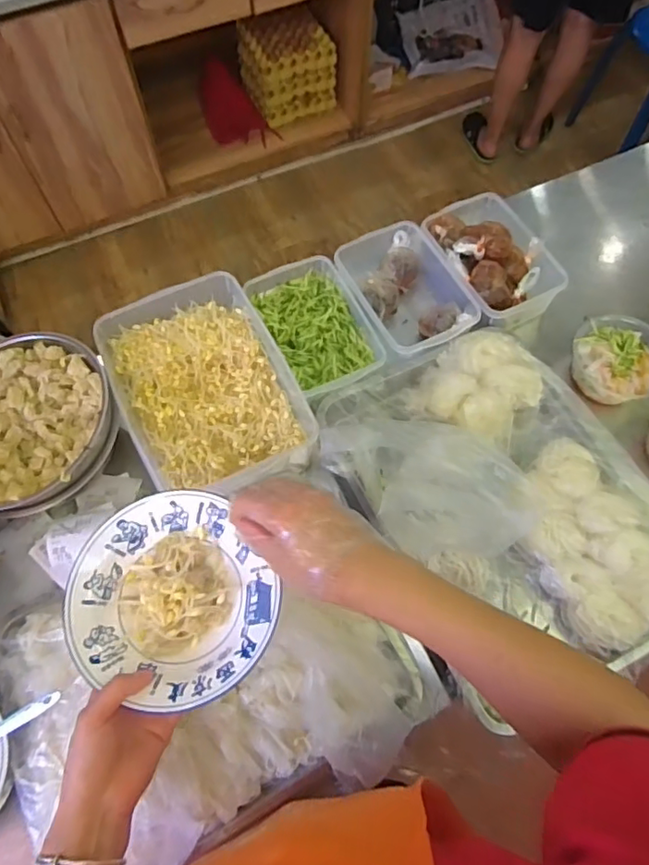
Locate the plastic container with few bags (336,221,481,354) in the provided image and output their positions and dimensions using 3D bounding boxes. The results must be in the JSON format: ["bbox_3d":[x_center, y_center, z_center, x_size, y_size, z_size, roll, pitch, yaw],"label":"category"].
[{"bbox_3d":[0.128,-0.220,0.927,0.151,0.082,0.231,-24,67,-10],"label":"plastic container with few bags"}]

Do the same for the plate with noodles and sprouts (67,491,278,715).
[{"bbox_3d":[-0.149,0.160,0.553,0.176,0.033,0.202,-31,69,-13],"label":"plate with noodles and sprouts"}]

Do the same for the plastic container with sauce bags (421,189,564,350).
[{"bbox_3d":[0.269,-0.279,0.940,0.160,0.104,0.242,-21,67,-9],"label":"plastic container with sauce bags"}]

